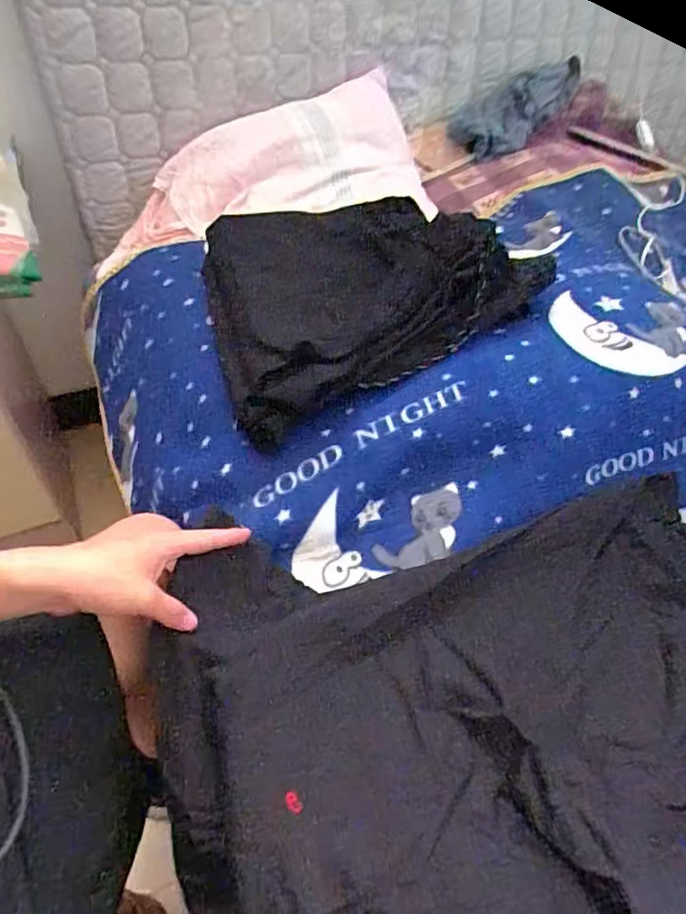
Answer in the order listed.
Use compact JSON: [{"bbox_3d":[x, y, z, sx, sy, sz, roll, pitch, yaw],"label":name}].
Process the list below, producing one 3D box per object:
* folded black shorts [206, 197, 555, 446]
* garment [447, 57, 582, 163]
[{"bbox_3d":[0.032,-0.209,0.689,0.382,0.076,0.331,-21,55,2],"label":"folded black shorts"},{"bbox_3d":[0.388,-0.751,1.210,0.351,0.067,0.138,-39,57,-10],"label":"garment"}]

